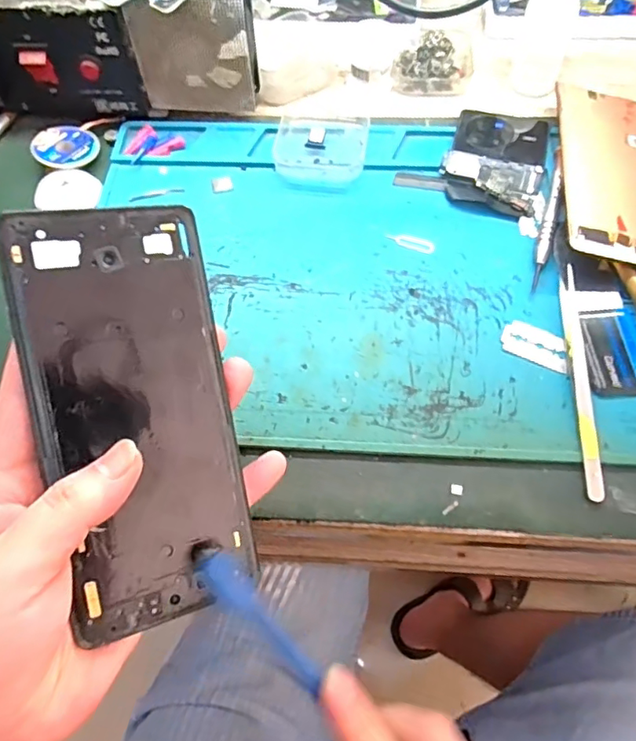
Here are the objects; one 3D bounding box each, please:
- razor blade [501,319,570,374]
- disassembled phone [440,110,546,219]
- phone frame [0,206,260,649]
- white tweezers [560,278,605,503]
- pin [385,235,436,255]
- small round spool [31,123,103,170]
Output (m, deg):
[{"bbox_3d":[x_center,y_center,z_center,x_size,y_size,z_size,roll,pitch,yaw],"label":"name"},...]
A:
[{"bbox_3d":[0.127,-0.015,0.312,0.039,0.004,0.023,23,67,13],"label":"razor blade"},{"bbox_3d":[0.124,-0.147,0.377,0.065,0.009,0.084,16,66,10],"label":"disassembled phone"},{"bbox_3d":[-0.070,0.017,0.216,0.073,0.005,0.161,-12,94,-26],"label":"phone frame"},{"bbox_3d":[0.144,0.006,0.299,0.009,0.007,0.130,2,64,4],"label":"white tweezers"},{"bbox_3d":[0.060,-0.083,0.352,0.032,0.004,0.011,17,73,12],"label":"pin"},{"bbox_3d":[-0.185,-0.165,0.395,0.044,0.011,0.044,-1,64,2],"label":"small round spool"}]

